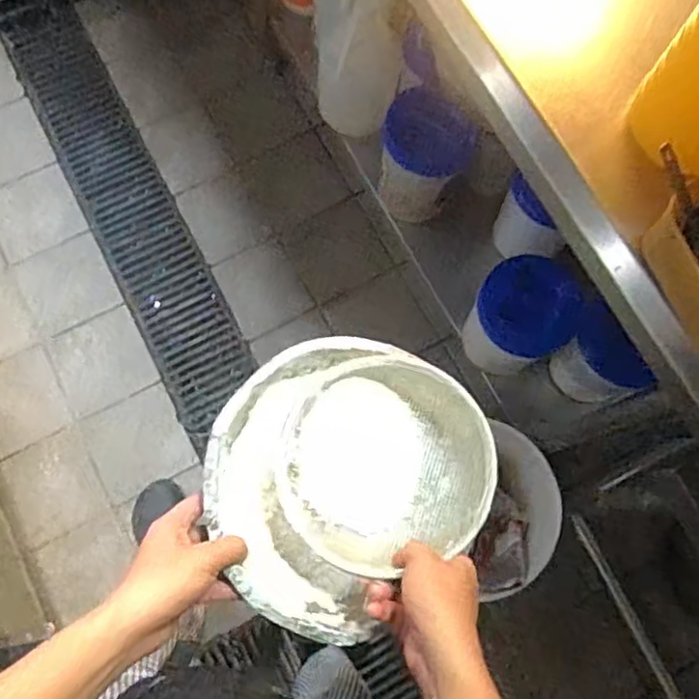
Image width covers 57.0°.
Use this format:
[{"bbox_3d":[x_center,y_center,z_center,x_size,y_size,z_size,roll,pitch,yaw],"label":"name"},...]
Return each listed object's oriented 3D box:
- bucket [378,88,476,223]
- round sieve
[{"bbox_3d":[0.133,-0.364,1.231,0.162,0.168,0.165,0,76,-1],"label":"bucket"},{"bbox_3d":[0.030,0.103,0.599,0.185,0.068,0.180,0,76,-1],"label":"round sieve"}]

